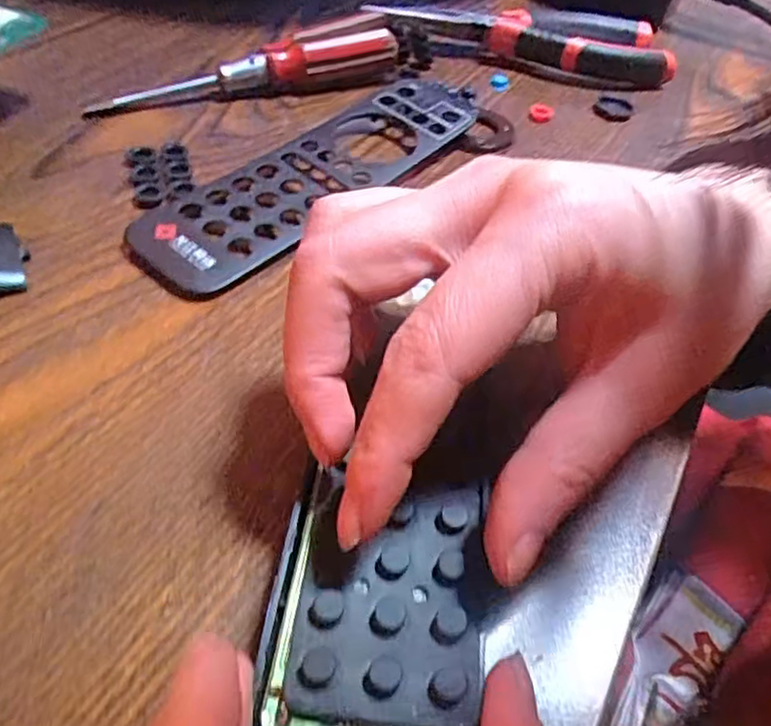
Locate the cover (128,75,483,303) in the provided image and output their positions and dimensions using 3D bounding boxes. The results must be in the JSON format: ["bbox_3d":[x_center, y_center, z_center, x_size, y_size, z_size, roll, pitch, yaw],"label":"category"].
[{"bbox_3d":[-0.023,-0.077,0.256,0.045,0.011,0.163,36,54,23],"label":"cover"}]

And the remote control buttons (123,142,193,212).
[{"bbox_3d":[-0.084,-0.072,0.245,0.022,0.004,0.035,-11,51,-17],"label":"remote control buttons"}]

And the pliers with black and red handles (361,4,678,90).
[{"bbox_3d":[0.071,-0.162,0.335,0.150,0.023,0.049,-1,49,-9],"label":"pliers with black and red handles"}]

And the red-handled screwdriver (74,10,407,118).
[{"bbox_3d":[-0.059,-0.129,0.286,0.136,0.026,0.019,-15,52,-19],"label":"red-handled screwdriver"}]

